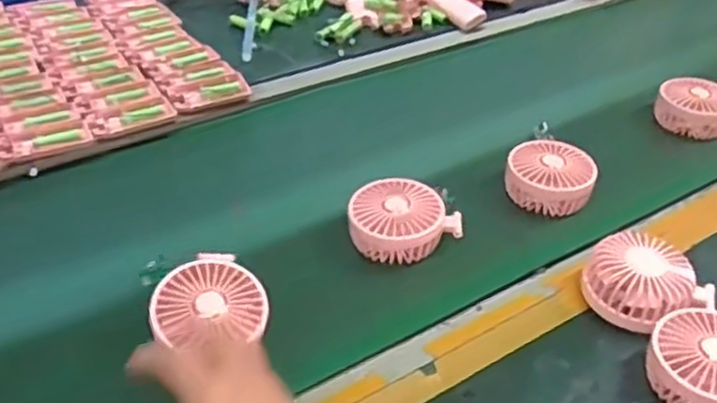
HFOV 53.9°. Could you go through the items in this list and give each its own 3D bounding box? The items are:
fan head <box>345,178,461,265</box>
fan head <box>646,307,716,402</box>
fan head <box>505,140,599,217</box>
[{"bbox_3d":[0.041,0.016,0.665,0.099,0.043,0.078,-16,41,-22],"label":"fan head"},{"bbox_3d":[0.266,0.124,0.534,0.088,0.042,0.088,30,46,31],"label":"fan head"},{"bbox_3d":[0.197,-0.026,0.730,0.090,0.042,0.076,20,41,21],"label":"fan head"}]

